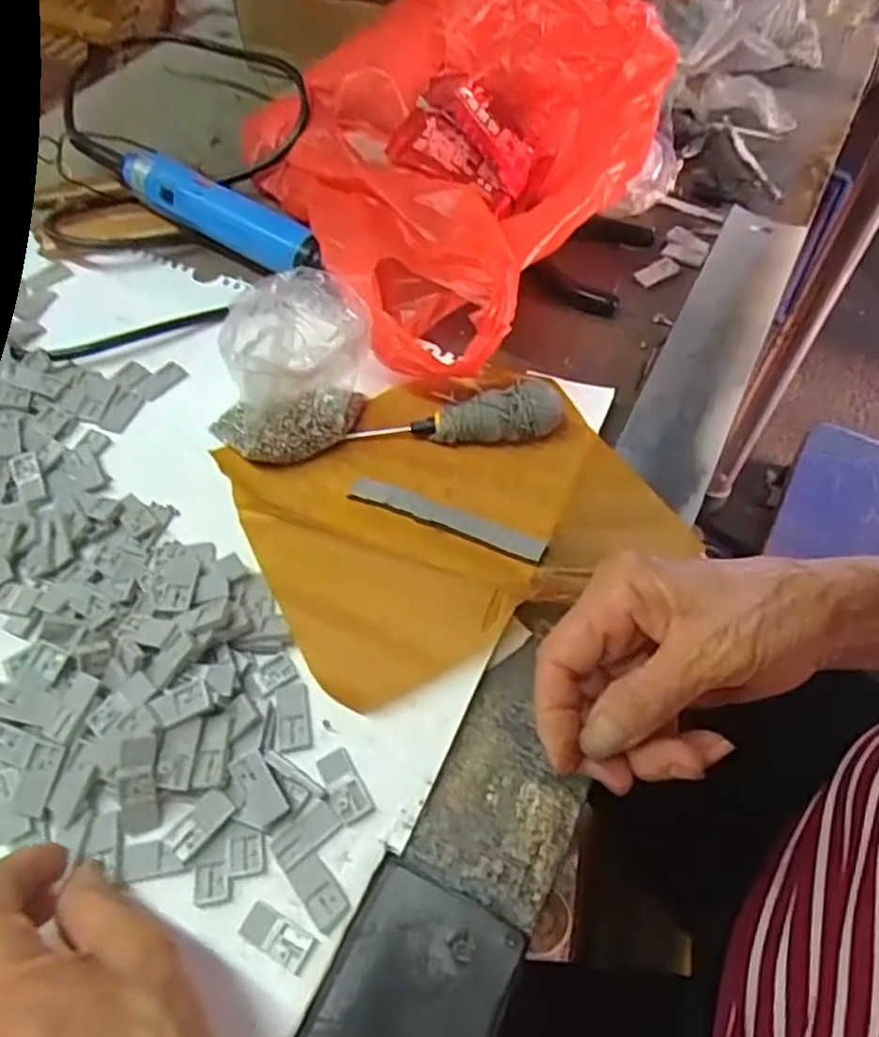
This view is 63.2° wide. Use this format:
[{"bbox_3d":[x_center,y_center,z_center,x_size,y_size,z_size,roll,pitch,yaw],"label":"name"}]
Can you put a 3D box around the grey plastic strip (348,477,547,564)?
[{"bbox_3d":[0.002,0.000,0.364,0.105,0.005,0.013,20,81,15],"label":"grey plastic strip"}]

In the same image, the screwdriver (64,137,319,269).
[{"bbox_3d":[-0.160,-0.204,0.472,0.215,0.038,0.029,29,61,21],"label":"screwdriver"}]

